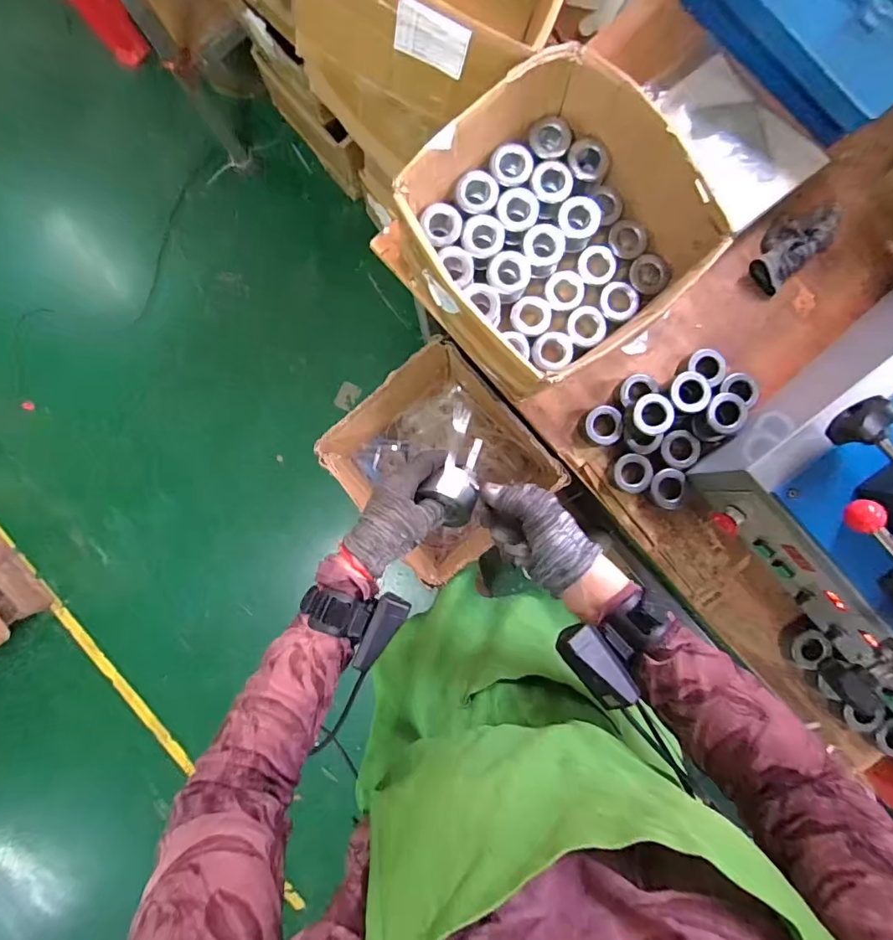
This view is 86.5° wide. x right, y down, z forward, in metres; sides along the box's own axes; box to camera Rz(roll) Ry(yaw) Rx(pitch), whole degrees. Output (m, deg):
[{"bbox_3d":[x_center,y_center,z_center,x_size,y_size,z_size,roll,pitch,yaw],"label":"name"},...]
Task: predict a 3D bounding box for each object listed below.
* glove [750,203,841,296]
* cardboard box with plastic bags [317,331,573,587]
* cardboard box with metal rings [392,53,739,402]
[{"bbox_3d":[0.551,-0.357,0.748,0.150,0.037,0.084,-42,90,1],"label":"glove"},{"bbox_3d":[-0.006,-0.016,0.908,0.300,0.276,0.313,-40,90,1],"label":"cardboard box with plastic bags"},{"bbox_3d":[0.146,-0.315,0.673,0.339,0.164,0.347,-39,90,1],"label":"cardboard box with metal rings"}]

